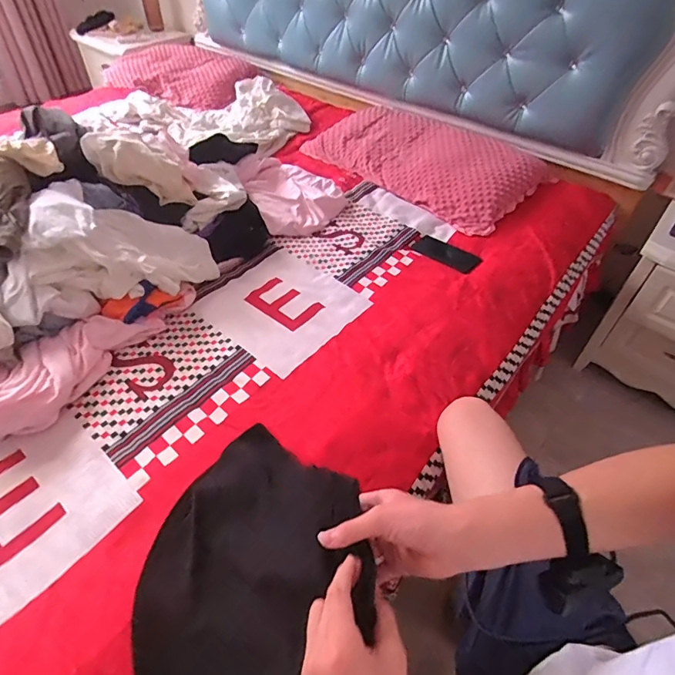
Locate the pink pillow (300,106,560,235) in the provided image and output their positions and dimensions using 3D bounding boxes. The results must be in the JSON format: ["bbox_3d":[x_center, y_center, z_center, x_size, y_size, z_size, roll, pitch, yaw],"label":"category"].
[{"bbox_3d":[0.254,-0.554,1.377,0.365,0.115,0.703,-35,57,-29],"label":"pink pillow"}]

